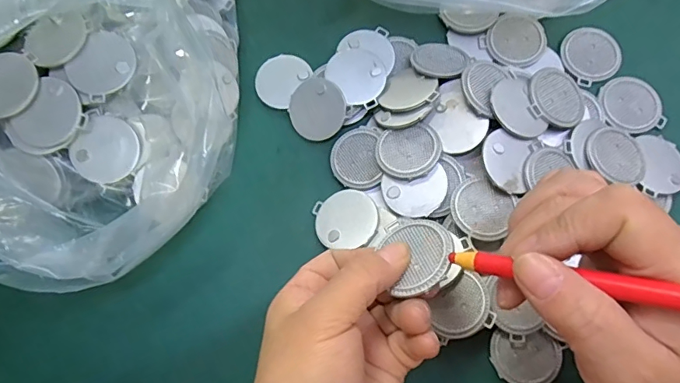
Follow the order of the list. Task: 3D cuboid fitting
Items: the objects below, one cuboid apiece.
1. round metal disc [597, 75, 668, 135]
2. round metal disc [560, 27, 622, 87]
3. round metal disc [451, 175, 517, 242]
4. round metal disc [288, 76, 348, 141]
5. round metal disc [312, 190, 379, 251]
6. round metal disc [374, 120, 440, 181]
[{"bbox_3d":[0.196,-0.059,0.324,0.043,0.004,0.041,0,72,-1],"label":"round metal disc"},{"bbox_3d":[0.176,-0.097,0.335,0.040,0.004,0.040,0,76,2],"label":"round metal disc"},{"bbox_3d":[0.084,0.010,0.287,0.036,0.007,0.034,0,69,0],"label":"round metal disc"},{"bbox_3d":[-0.015,-0.055,0.323,0.039,0.004,0.040,2,97,17],"label":"round metal disc"},{"bbox_3d":[0.003,0.017,0.305,0.041,0.004,0.037,-9,62,15],"label":"round metal disc"},{"bbox_3d":[0.043,-0.026,0.301,0.039,0.004,0.036,0,76,2],"label":"round metal disc"}]

